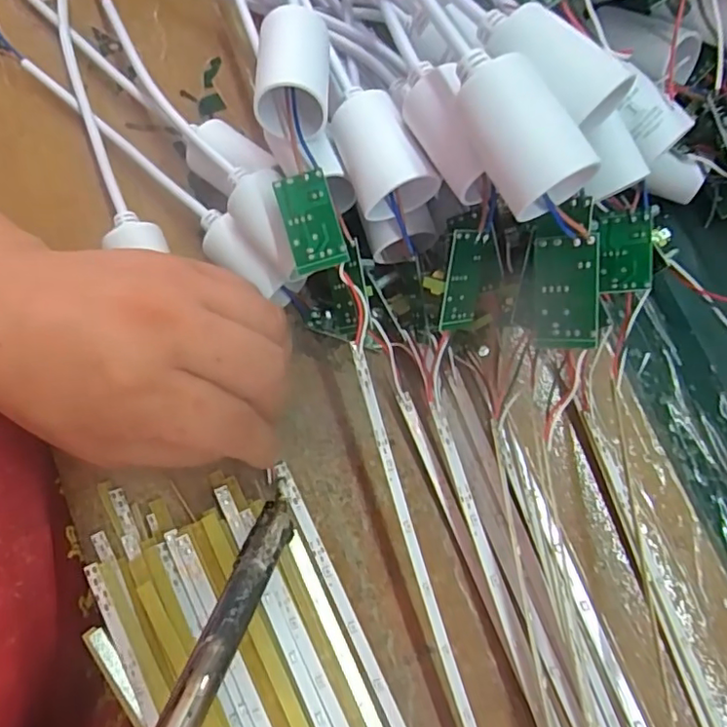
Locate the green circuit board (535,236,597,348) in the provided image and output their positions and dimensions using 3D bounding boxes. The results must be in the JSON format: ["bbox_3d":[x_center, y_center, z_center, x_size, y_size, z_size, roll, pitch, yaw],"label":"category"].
[{"bbox_3d":[0.070,-0.024,0.198,0.021,0.004,0.038,2,97,33],"label":"green circuit board"}]

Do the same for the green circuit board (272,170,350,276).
[{"bbox_3d":[-0.021,-0.055,0.223,0.020,0.004,0.037,-17,88,3],"label":"green circuit board"}]

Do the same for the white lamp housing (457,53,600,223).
[{"bbox_3d":[0.049,-0.071,0.180,0.026,0.025,0.044,-28,80,-3],"label":"white lamp housing"}]

